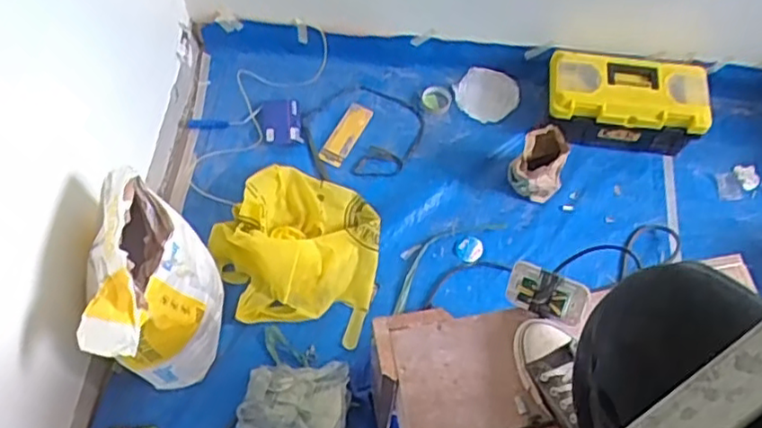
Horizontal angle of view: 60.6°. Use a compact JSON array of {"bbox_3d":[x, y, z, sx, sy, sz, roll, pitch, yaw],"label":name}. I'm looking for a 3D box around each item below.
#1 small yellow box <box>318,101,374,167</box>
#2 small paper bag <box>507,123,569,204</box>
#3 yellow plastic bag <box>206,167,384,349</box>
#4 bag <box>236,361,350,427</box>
[{"bbox_3d":[-0.101,-0.223,1.835,0.077,0.022,0.182,33,89,14],"label":"small yellow box"},{"bbox_3d":[0.401,-0.113,1.648,0.128,0.209,0.120,28,67,12],"label":"small paper bag"},{"bbox_3d":[-0.211,0.068,1.599,0.408,0.136,0.403,9,64,3],"label":"yellow plastic bag"},{"bbox_3d":[-0.195,0.444,1.437,0.249,0.073,0.241,0,64,-2],"label":"bag"}]

